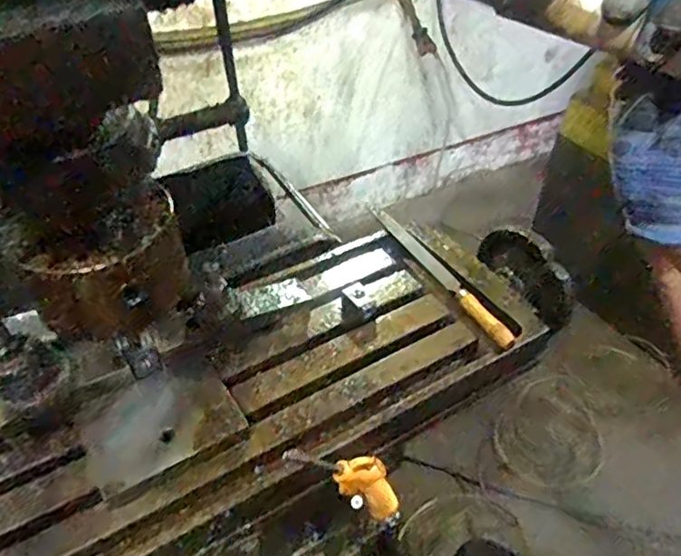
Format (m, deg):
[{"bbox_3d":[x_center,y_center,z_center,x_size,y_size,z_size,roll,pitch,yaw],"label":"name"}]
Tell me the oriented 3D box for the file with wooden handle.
[{"bbox_3d":[0.115,-0.012,0.687,0.025,0.023,0.265,-19,45,-21],"label":"file with wooden handle"}]

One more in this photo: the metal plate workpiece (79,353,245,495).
[{"bbox_3d":[-0.161,0.127,0.521,0.128,0.009,0.085,-24,63,-17],"label":"metal plate workpiece"}]

